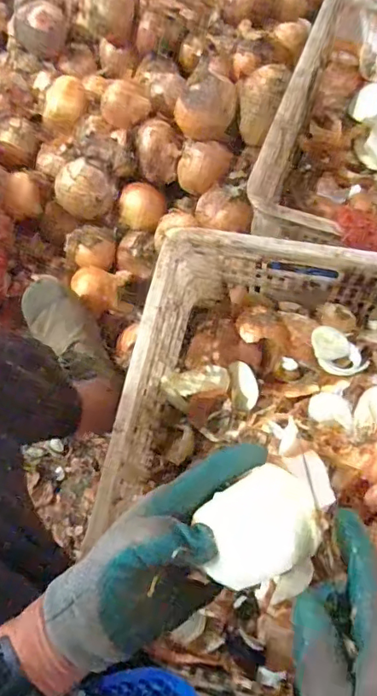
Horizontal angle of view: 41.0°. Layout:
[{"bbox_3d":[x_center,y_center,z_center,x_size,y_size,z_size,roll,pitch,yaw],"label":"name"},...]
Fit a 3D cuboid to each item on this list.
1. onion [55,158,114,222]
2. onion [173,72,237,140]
[{"bbox_3d":[-0.179,-0.272,0.868,0.087,0.070,0.085,-2,72,7],"label":"onion"},{"bbox_3d":[0.029,-0.386,0.820,0.099,0.084,0.077,0,72,8],"label":"onion"}]

